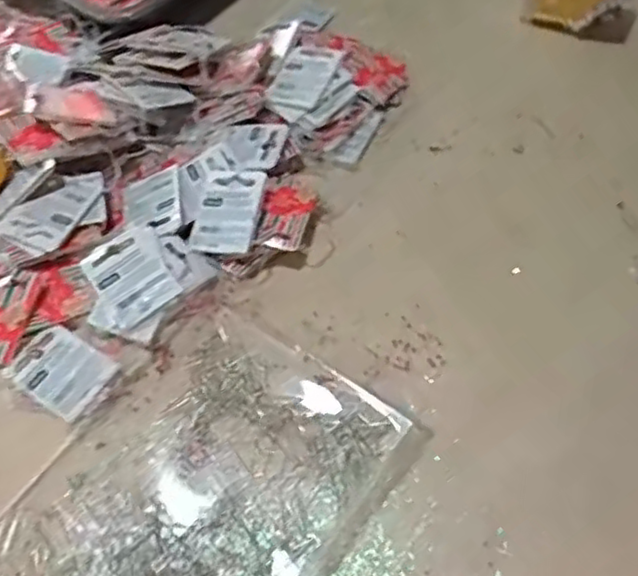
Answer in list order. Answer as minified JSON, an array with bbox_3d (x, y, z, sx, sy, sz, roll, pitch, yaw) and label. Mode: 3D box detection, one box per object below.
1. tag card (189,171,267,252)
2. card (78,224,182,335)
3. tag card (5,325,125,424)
[{"bbox_3d":[-0.060,-0.052,0.451,0.043,0.004,0.057,4,69,22],"label":"tag card"},{"bbox_3d":[-0.118,-0.009,0.434,0.048,0.006,0.059,-32,69,-8],"label":"card"},{"bbox_3d":[-0.155,0.050,0.417,0.057,0.004,0.043,30,64,17],"label":"tag card"}]

